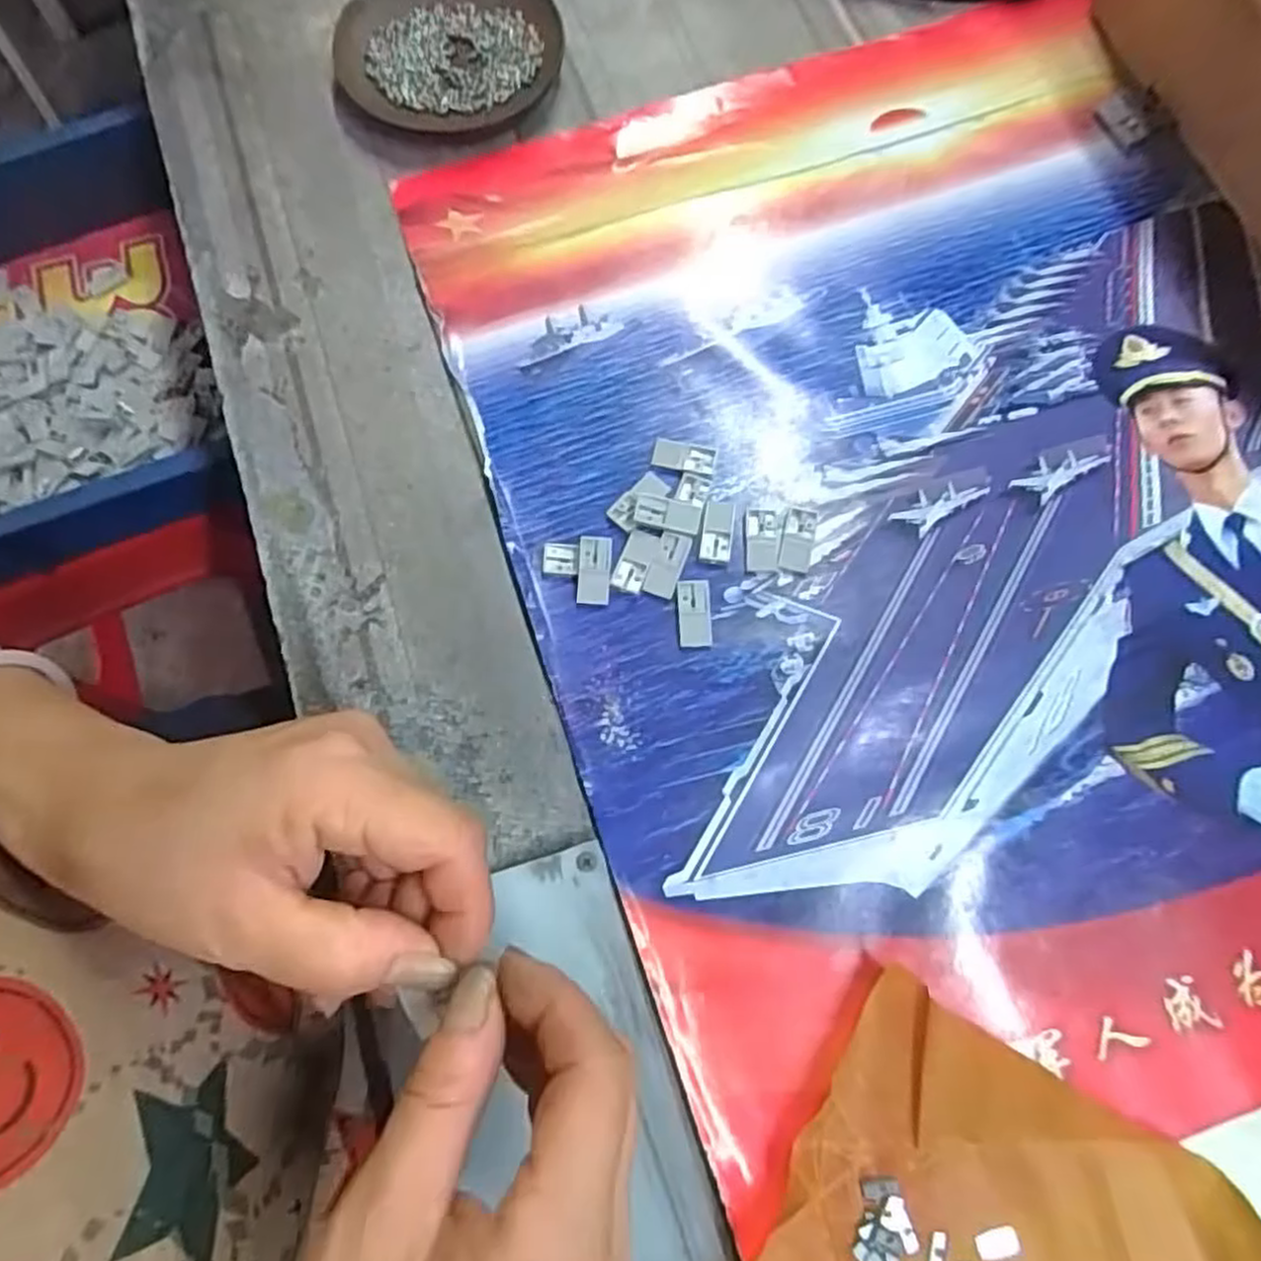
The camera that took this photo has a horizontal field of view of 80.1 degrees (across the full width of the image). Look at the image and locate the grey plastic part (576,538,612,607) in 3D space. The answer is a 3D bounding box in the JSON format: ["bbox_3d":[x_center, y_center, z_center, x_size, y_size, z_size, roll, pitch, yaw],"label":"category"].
[{"bbox_3d":[-0.015,-0.025,0.317,0.013,0.004,0.029,4,92,3],"label":"grey plastic part"}]

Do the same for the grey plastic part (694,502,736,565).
[{"bbox_3d":[0.037,-0.043,0.321,0.014,0.004,0.027,6,74,3],"label":"grey plastic part"}]

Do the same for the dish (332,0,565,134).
[{"bbox_3d":[-0.096,-0.305,0.392,0.115,0.017,0.099,4,74,3],"label":"dish"}]

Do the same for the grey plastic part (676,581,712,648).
[{"bbox_3d":[0.027,-0.007,0.313,0.014,0.004,0.028,-2,74,1],"label":"grey plastic part"}]

